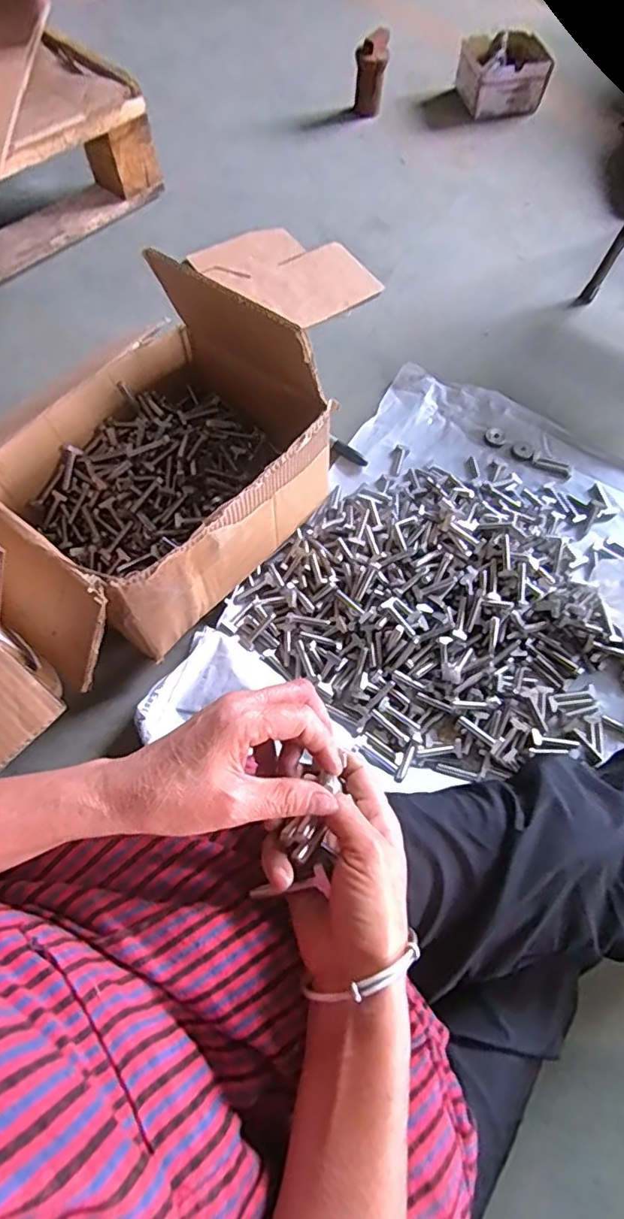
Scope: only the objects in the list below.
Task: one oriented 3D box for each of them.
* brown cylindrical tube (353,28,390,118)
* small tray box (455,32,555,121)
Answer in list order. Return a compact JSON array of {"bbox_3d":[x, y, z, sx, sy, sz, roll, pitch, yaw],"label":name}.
[{"bbox_3d":[0.123,-1.120,1.175,0.064,0.119,0.055,4,65,1],"label":"brown cylindrical tube"},{"bbox_3d":[0.408,-1.161,1.220,0.178,0.086,0.153,-6,65,-4],"label":"small tray box"}]

